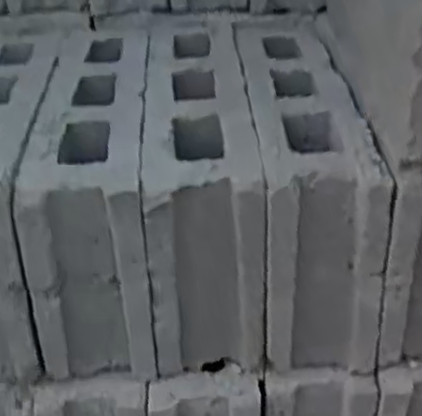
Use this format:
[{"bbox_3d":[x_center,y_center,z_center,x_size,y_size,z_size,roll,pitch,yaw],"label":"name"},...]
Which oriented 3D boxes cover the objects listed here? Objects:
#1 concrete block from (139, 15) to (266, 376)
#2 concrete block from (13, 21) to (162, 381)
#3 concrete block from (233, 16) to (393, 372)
[{"bbox_3d":[-0.020,-0.031,0.749,0.099,0.213,0.385,-1,28,-5],"label":"concrete block"},{"bbox_3d":[-0.114,-0.025,0.742,0.102,0.209,0.375,-1,28,-6],"label":"concrete block"},{"bbox_3d":[0.077,-0.041,0.769,0.106,0.202,0.409,0,28,-4],"label":"concrete block"}]

